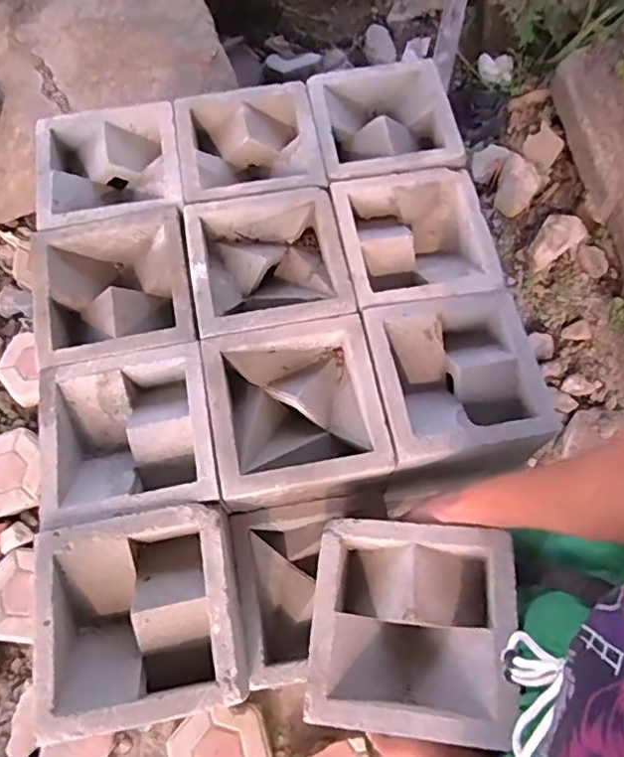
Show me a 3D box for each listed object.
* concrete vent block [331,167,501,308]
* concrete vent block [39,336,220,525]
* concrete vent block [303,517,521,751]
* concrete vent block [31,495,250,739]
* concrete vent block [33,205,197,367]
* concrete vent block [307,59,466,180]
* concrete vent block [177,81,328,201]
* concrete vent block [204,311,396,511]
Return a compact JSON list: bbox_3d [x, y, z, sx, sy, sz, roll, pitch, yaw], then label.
[{"bbox_3d":[0.140,-0.185,0.790,0.198,0.077,0.196,-10,68,-3],"label":"concrete vent block"},{"bbox_3d":[-0.214,0.069,0.679,0.189,0.066,0.193,-11,68,-3],"label":"concrete vent block"},{"bbox_3d":[0.099,0.249,0.581,0.191,0.093,0.190,6,67,2],"label":"concrete vent block"},{"bbox_3d":[-0.177,0.245,0.594,0.199,0.062,0.195,-11,68,-3],"label":"concrete vent block"},{"bbox_3d":[-0.259,-0.113,0.755,0.196,0.074,0.196,-12,68,-3],"label":"concrete vent block"},{"bbox_3d":[0.105,-0.376,0.840,0.196,0.073,0.198,-9,67,-4],"label":"concrete vent block"},{"bbox_3d":[-0.091,-0.330,0.840,0.196,0.073,0.187,-10,68,-3],"label":"concrete vent block"},{"bbox_3d":[-0.019,0.047,0.713,0.200,0.098,0.206,-11,68,-3],"label":"concrete vent block"}]

